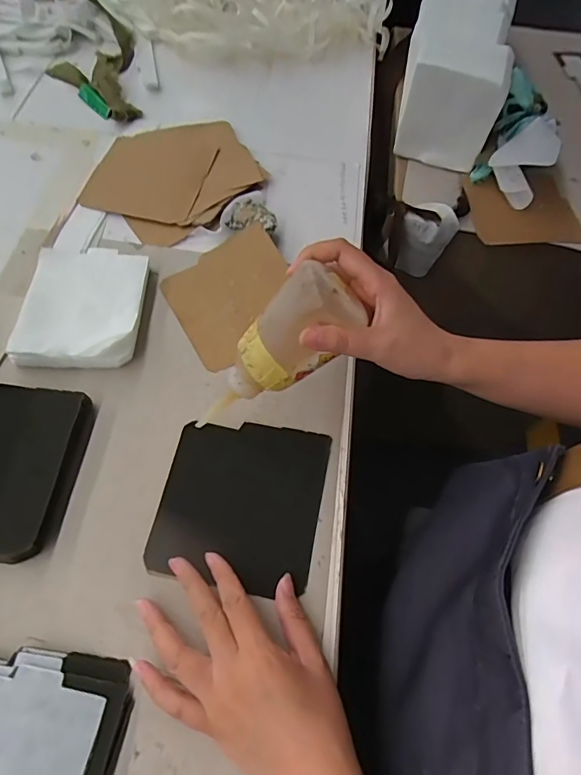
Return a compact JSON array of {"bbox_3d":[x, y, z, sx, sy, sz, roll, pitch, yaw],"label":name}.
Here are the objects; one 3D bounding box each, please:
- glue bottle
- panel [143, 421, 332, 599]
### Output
[{"bbox_3d":[-0.015,-0.025,0.359,0.044,0.148,0.053,1,49,-56],"label":"glue bottle"},{"bbox_3d":[-0.040,0.092,0.386,0.127,0.006,0.132,11,63,3],"label":"panel"}]

